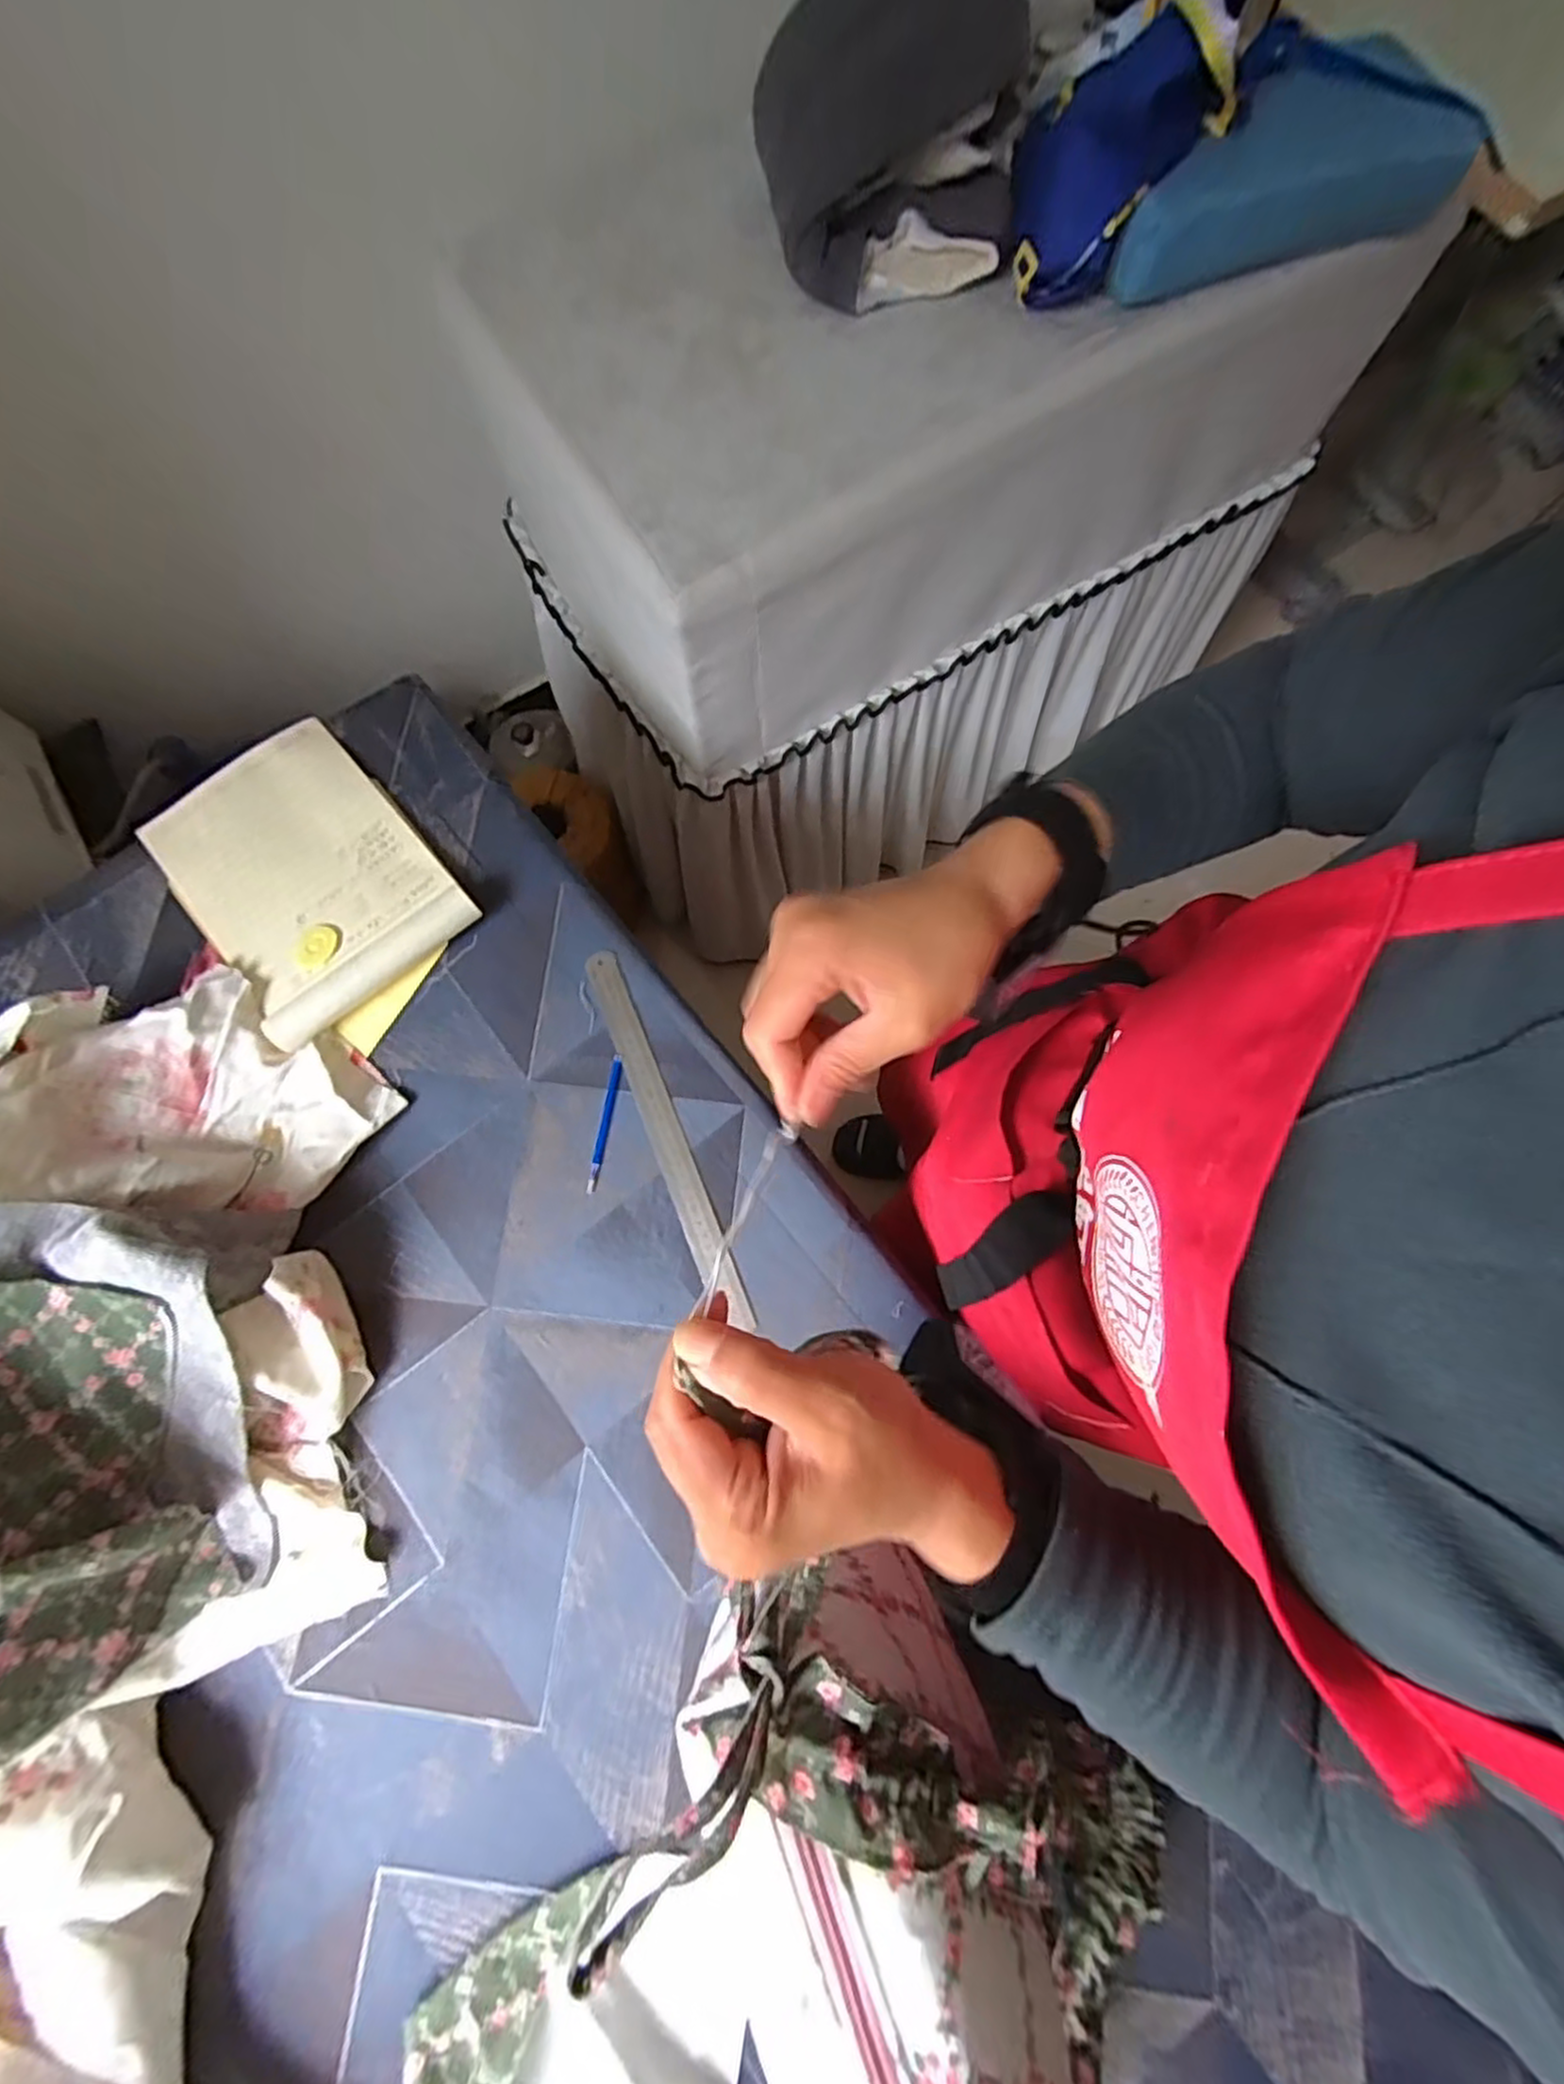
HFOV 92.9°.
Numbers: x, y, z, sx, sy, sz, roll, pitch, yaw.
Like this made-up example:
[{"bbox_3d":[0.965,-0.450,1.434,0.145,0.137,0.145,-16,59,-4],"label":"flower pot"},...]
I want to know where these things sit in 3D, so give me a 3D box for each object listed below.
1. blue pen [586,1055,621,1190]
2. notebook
[{"bbox_3d":[-0.141,0.064,0.594,0.009,0.008,0.110,8,80,3],"label":"blue pen"},{"bbox_3d":[-0.406,-0.144,0.628,0.184,0.035,0.292,-42,81,-6],"label":"notebook"}]

